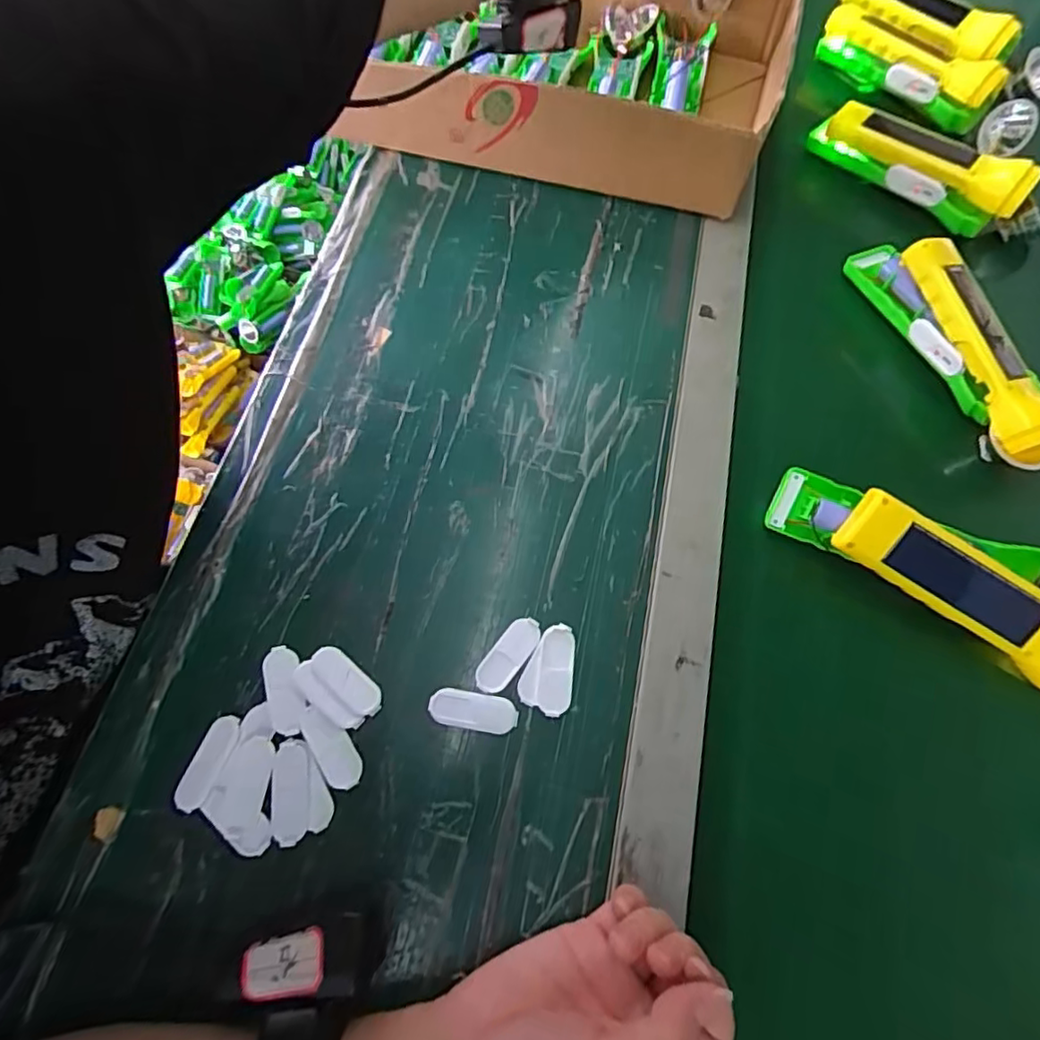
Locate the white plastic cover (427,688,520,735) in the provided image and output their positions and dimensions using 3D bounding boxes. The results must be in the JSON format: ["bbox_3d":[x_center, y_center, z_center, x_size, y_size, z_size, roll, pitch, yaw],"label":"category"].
[{"bbox_3d":[-0.027,0.110,0.341,0.051,0.004,0.021,10,69,3],"label":"white plastic cover"}]

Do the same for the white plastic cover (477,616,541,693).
[{"bbox_3d":[-0.007,0.080,0.353,0.019,0.004,0.050,38,73,13],"label":"white plastic cover"}]

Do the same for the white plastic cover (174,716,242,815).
[{"bbox_3d":[-0.173,0.136,0.332,0.018,0.006,0.051,21,70,7],"label":"white plastic cover"}]

